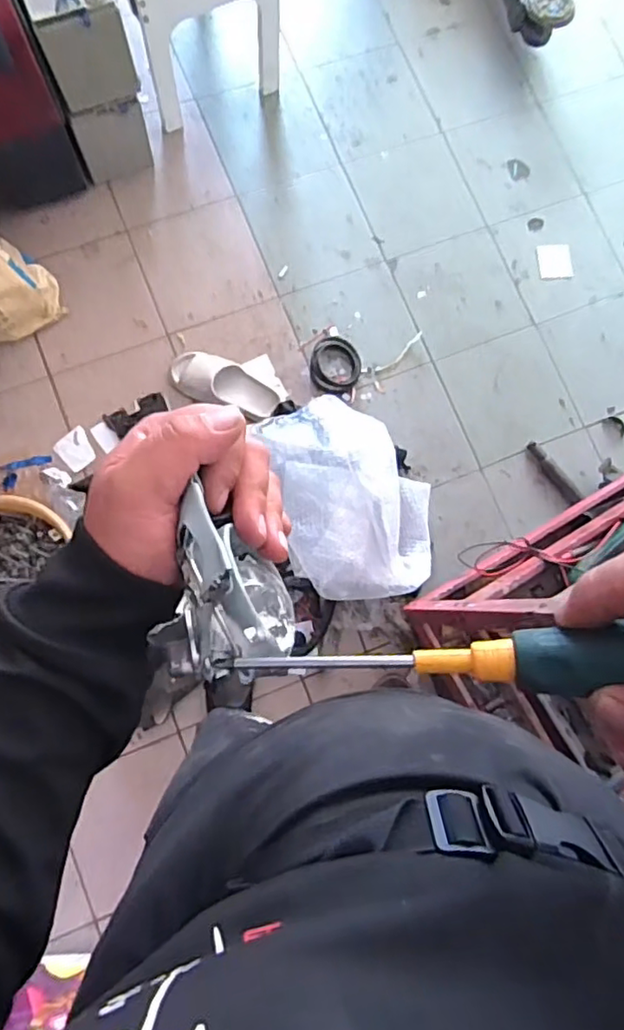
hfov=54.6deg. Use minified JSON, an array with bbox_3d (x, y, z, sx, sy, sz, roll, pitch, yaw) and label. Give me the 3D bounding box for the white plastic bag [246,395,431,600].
[{"bbox_3d":[0.089,-0.032,1.370,0.385,0.150,0.457,-15,83,-7],"label":"white plastic bag"}]

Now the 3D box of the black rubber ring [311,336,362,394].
[{"bbox_3d":[0.063,-0.382,1.527,0.129,0.040,0.141,1,81,-5],"label":"black rubber ring"}]

